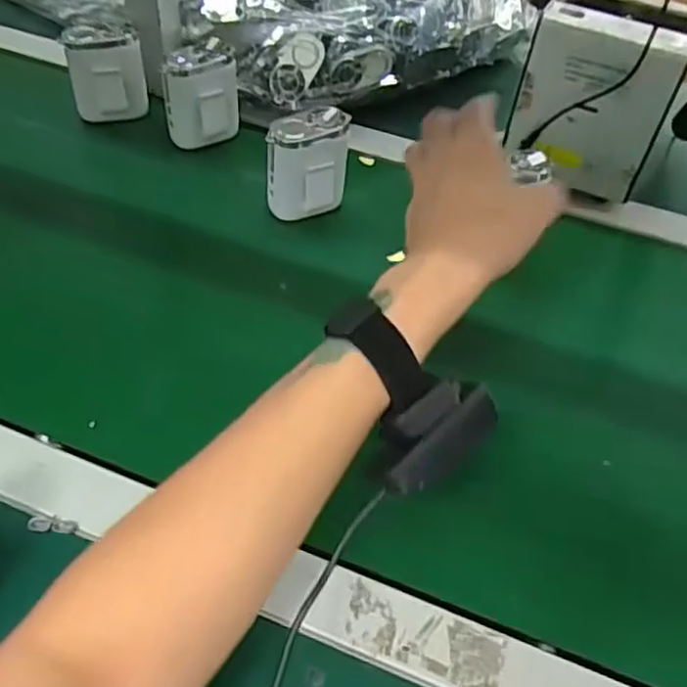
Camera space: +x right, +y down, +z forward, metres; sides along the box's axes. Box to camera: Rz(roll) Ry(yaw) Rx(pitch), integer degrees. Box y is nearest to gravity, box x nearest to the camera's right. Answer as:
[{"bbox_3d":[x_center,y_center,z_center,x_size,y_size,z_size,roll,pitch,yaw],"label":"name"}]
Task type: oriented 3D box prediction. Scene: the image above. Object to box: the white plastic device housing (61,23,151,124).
[{"bbox_3d":[-0.230,-0.260,0.664,0.073,0.085,0.054,-9,50,-14],"label":"white plastic device housing"}]

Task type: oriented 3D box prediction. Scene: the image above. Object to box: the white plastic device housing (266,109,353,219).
[{"bbox_3d":[-0.028,-0.153,0.585,0.075,0.079,0.041,-19,53,-22],"label":"white plastic device housing"}]

